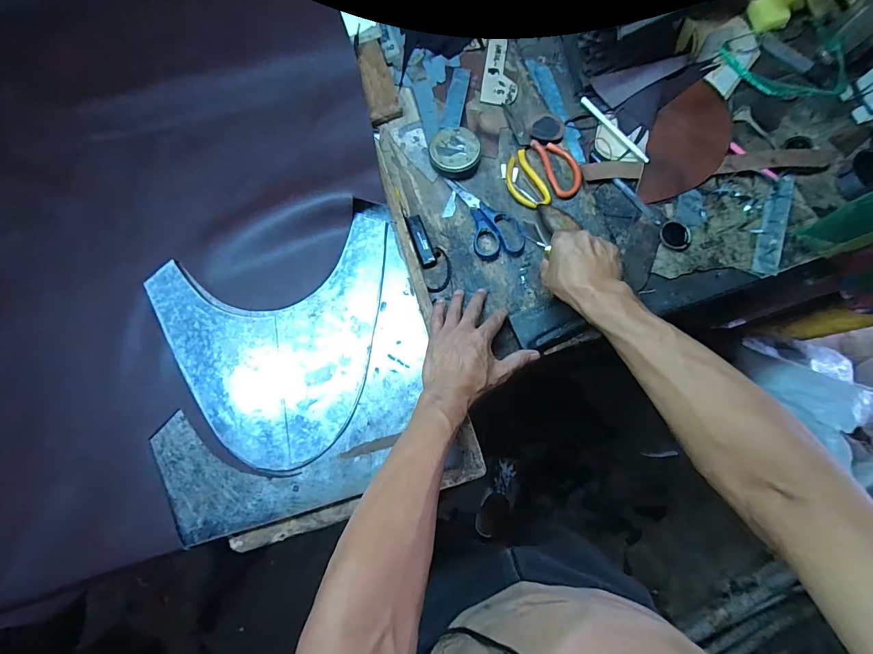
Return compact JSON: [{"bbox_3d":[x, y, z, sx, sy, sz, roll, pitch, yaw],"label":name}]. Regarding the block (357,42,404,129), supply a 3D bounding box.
[{"bbox_3d":[-0.094,-0.396,0.623,0.049,0.021,0.141,-14,78,1],"label":"block"}]

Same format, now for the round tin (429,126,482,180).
[{"bbox_3d":[0.028,-0.258,0.577,0.073,0.017,0.076,-4,79,-1],"label":"round tin"}]

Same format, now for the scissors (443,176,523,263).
[{"bbox_3d":[0.071,-0.165,0.559,0.073,0.010,0.149,-24,78,-1],"label":"scissors"}]

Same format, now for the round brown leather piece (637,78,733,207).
[{"bbox_3d":[0.379,-0.276,0.586,0.108,0.009,0.210,16,81,6],"label":"round brown leather piece"}]

